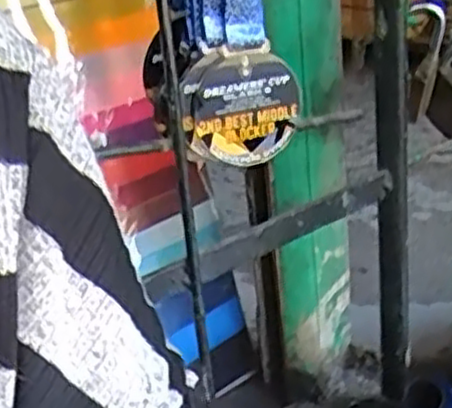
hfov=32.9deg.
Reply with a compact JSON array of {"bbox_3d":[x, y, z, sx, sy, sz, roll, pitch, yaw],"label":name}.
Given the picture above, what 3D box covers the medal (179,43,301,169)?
[{"bbox_3d":[0.009,-0.067,0.518,0.081,0.080,0.012,19,8,-24],"label":"medal"}]

